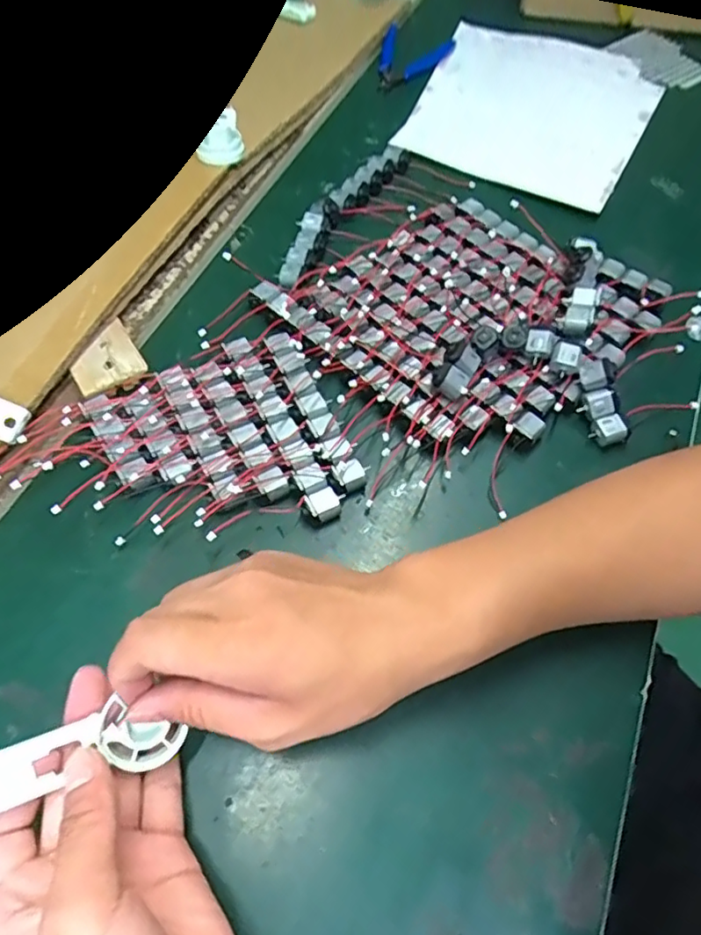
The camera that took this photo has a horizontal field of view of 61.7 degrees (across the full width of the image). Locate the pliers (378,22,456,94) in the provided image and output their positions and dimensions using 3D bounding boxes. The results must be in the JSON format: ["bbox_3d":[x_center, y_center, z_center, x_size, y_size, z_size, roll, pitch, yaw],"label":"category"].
[{"bbox_3d":[0.066,-0.436,0.628,0.074,0.007,0.123,12,61,7],"label":"pliers"}]

